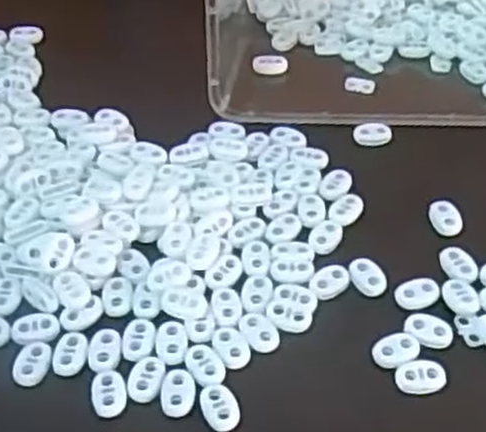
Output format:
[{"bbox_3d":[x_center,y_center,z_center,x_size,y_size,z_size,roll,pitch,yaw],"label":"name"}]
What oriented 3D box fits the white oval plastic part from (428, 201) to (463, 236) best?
[{"bbox_3d":[0.110,0.001,0.424,0.015,0.004,0.023,-10,49,-8],"label":"white oval plastic part"}]

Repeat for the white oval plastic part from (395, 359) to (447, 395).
[{"bbox_3d":[0.082,0.072,0.357,0.023,0.004,0.016,-4,48,-4],"label":"white oval plastic part"}]

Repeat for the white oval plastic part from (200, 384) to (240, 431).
[{"bbox_3d":[-0.010,0.084,0.347,0.016,0.004,0.023,-18,51,-15],"label":"white oval plastic part"}]

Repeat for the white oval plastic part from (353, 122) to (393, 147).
[{"bbox_3d":[0.078,-0.050,0.470,0.023,0.004,0.017,-5,48,-4],"label":"white oval plastic part"}]

